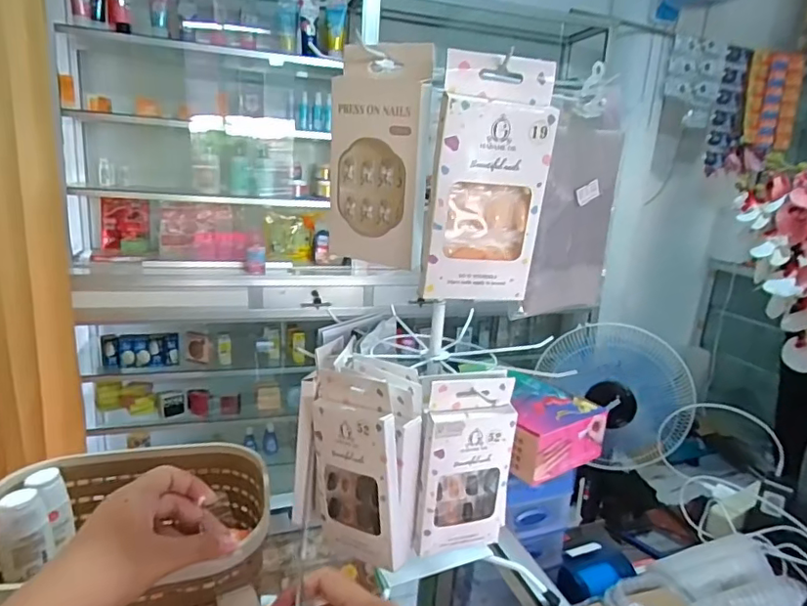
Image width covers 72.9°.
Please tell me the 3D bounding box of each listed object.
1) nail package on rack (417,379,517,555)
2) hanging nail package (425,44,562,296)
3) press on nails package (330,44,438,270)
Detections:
[{"bbox_3d":[0.048,0.124,0.416,0.072,0.137,0.016,-1,16,-18],"label":"nail package on rack"},{"bbox_3d":[0.051,-0.073,0.333,0.070,0.144,0.022,2,18,-13],"label":"hanging nail package"},{"bbox_3d":[-0.017,-0.094,0.359,0.071,0.135,0.019,15,18,35],"label":"press on nails package"}]

